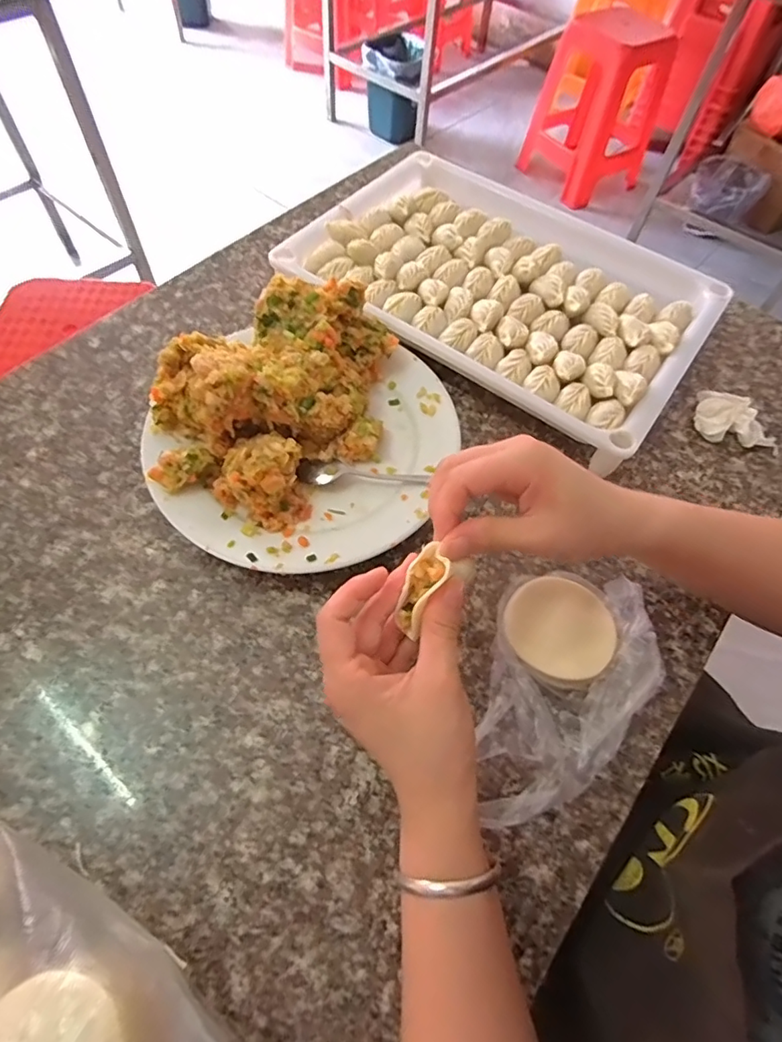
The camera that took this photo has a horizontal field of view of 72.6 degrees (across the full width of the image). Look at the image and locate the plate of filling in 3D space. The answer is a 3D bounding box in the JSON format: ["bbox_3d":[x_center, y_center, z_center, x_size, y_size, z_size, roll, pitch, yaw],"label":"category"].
[{"bbox_3d":[-0.060,-0.076,0.415,0.212,0.093,0.238,39,65,18],"label":"plate of filling"}]

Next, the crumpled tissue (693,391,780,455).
[{"bbox_3d":[0.308,-0.086,0.474,0.080,0.025,0.041,36,64,16],"label":"crumpled tissue"}]

